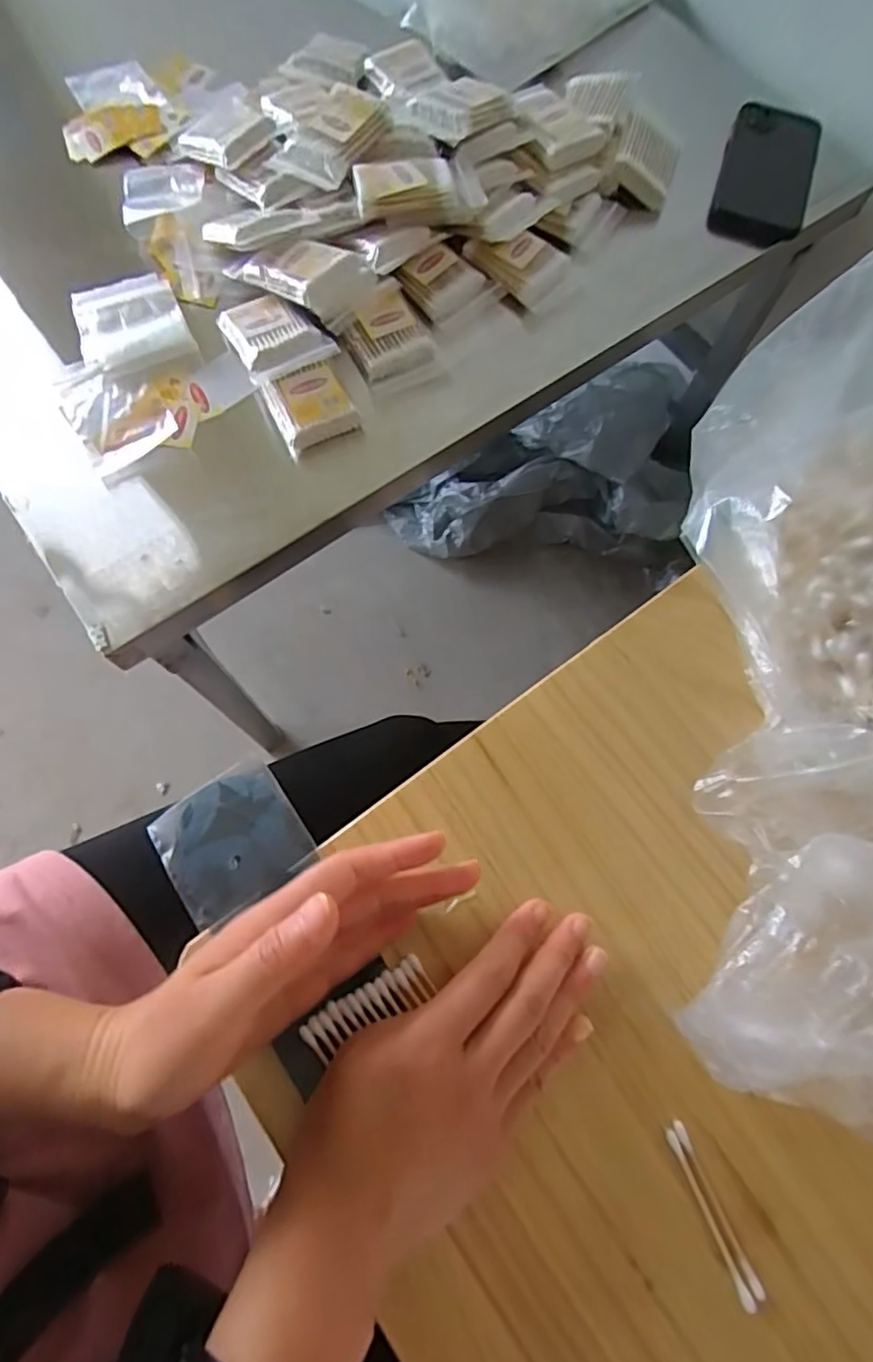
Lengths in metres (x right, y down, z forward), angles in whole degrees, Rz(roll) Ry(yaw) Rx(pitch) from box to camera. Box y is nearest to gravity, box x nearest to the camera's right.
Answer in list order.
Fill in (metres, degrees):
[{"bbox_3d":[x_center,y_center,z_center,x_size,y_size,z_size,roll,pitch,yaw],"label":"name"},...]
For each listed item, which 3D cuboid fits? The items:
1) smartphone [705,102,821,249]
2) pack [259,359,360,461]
[{"bbox_3d":[0.303,-0.462,0.563,0.082,0.016,0.172,17,69,4],"label":"smartphone"},{"bbox_3d":[-0.092,-0.200,0.457,0.055,0.030,0.047,-26,72,-12],"label":"pack"}]

